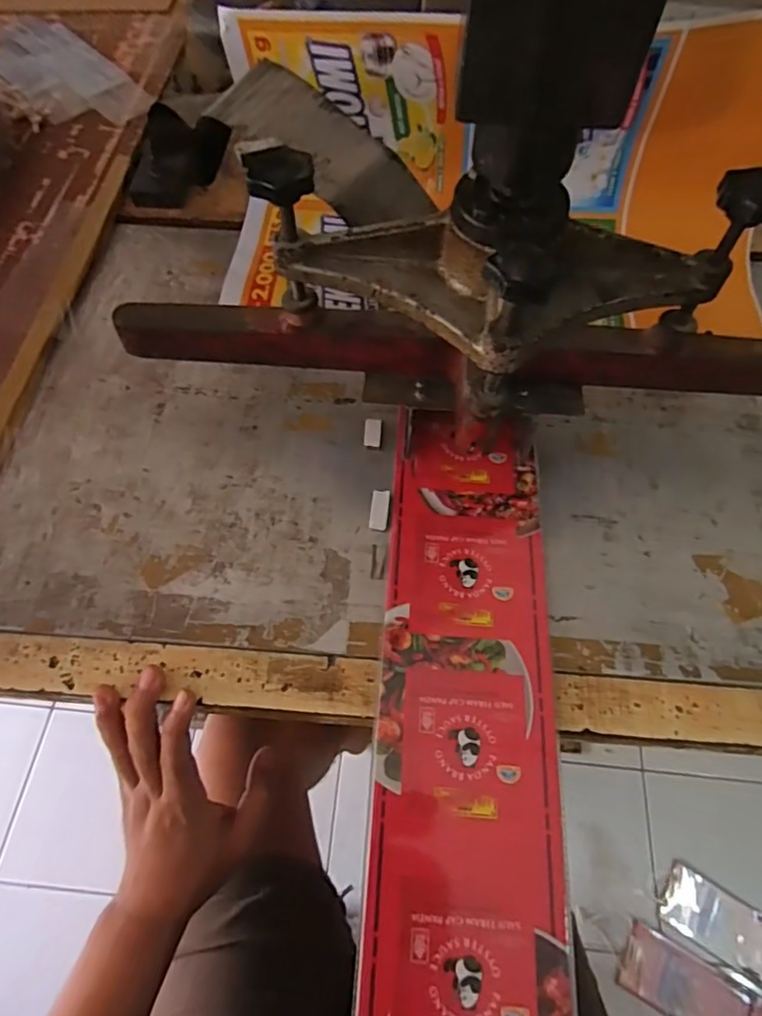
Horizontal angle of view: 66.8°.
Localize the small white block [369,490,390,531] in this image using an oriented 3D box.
[{"bbox_3d":[-0.001,0.001,0.405,0.012,0.005,0.028,6,62,2],"label":"small white block"}]

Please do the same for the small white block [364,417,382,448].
[{"bbox_3d":[-0.006,-0.057,0.438,0.013,0.007,0.023,4,62,1],"label":"small white block"}]

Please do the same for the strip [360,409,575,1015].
[{"bbox_3d":[0.050,0.158,0.326,0.103,0.007,0.495,5,62,2],"label":"strip"}]

